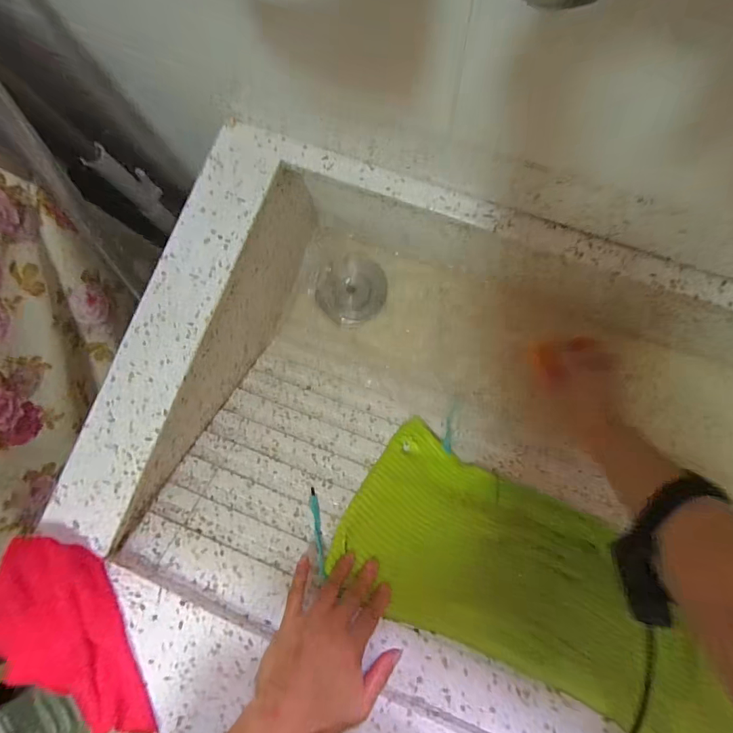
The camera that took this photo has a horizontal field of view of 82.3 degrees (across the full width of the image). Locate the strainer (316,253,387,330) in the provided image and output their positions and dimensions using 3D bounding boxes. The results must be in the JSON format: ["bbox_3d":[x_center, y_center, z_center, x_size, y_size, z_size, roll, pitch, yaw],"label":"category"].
[{"bbox_3d":[-0.022,-0.112,0.614,0.098,0.014,0.104,18,85,7],"label":"strainer"}]

